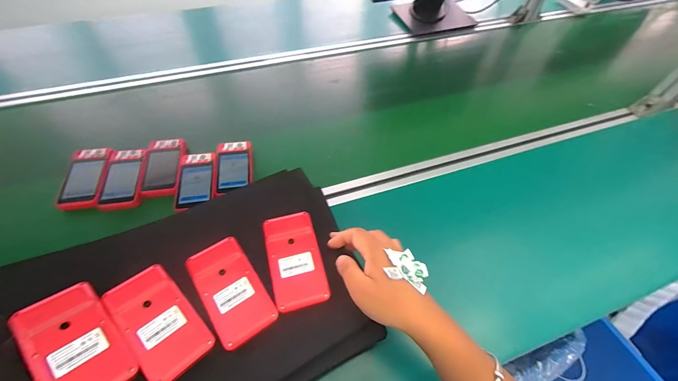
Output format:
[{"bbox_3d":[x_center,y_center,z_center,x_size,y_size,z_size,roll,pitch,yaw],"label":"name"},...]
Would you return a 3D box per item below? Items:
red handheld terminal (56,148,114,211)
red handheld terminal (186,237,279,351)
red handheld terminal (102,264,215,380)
[{"bbox_3d":[-0.446,-0.023,0.526,0.070,0.025,0.119,-4,56,-5],"label":"red handheld terminal"},{"bbox_3d":[-0.125,0.111,0.342,0.060,0.011,0.118,-30,62,-21],"label":"red handheld terminal"},{"bbox_3d":[-0.191,0.136,0.312,0.120,0.014,0.059,39,63,22],"label":"red handheld terminal"}]

